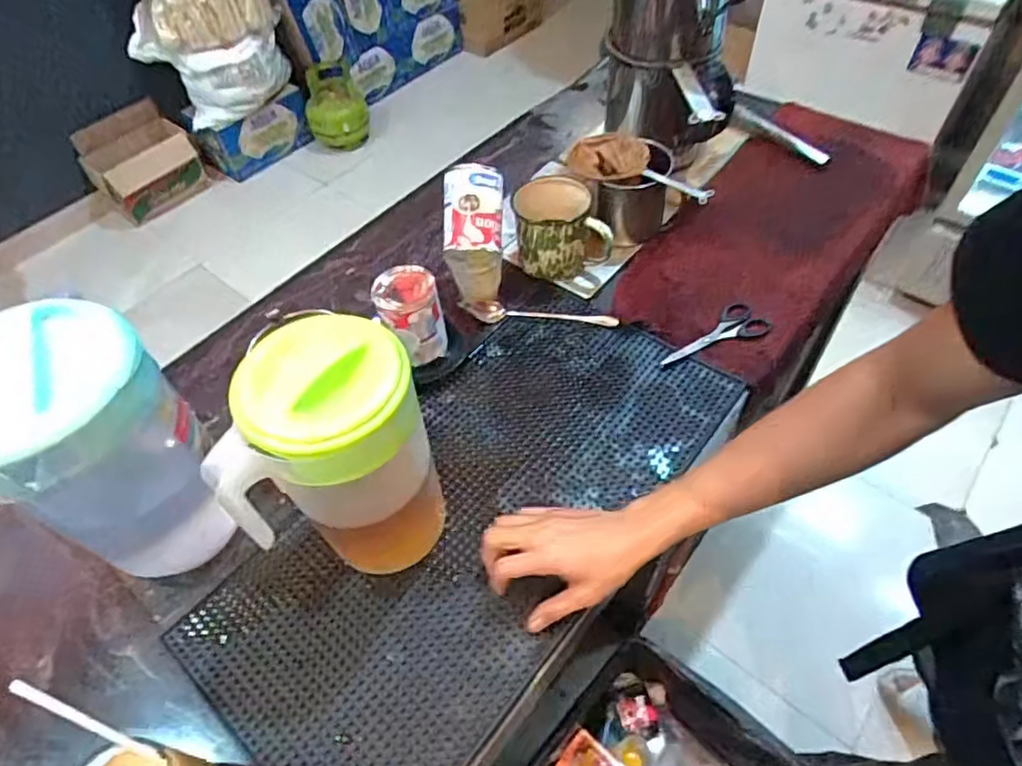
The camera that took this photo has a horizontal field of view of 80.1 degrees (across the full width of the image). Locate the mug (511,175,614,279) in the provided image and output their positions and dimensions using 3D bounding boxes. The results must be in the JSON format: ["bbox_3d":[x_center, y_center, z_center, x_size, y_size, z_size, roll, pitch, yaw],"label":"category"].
[{"bbox_3d":[0.072,-0.209,0.826,0.124,0.100,0.105,-4,53,2],"label":"mug"}]

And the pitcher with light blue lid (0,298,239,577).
[{"bbox_3d":[-0.349,0.067,0.548,0.131,0.270,0.140,33,63,25],"label":"pitcher with light blue lid"}]

